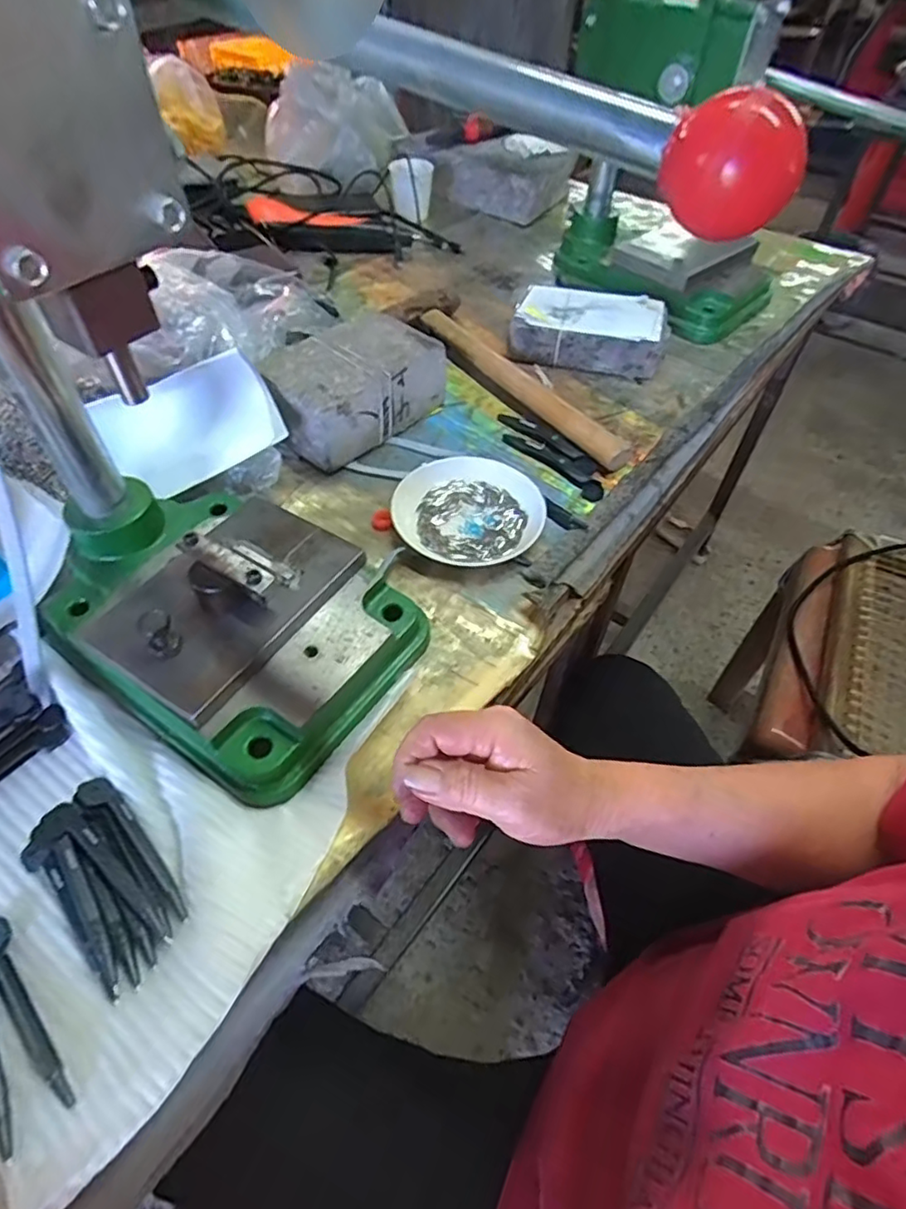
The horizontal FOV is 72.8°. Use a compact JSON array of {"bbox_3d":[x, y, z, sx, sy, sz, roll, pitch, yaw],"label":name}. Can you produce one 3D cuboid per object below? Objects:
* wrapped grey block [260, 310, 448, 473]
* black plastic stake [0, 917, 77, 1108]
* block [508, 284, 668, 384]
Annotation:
[{"bbox_3d":[-0.095,-0.201,0.561,0.109,0.062,0.153,35,58,24],"label":"wrapped grey block"},{"bbox_3d":[-0.200,0.188,0.285,0.015,0.005,0.097,-34,60,-26],"label":"black plastic stake"},{"bbox_3d":[0.145,-0.294,0.657,0.154,0.052,0.087,16,52,11],"label":"block"}]

